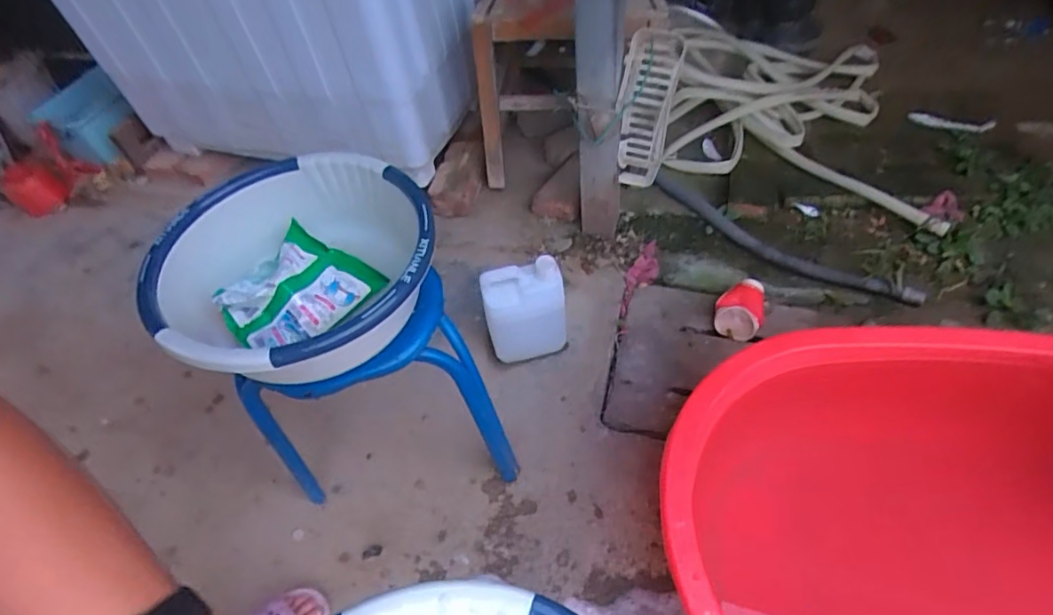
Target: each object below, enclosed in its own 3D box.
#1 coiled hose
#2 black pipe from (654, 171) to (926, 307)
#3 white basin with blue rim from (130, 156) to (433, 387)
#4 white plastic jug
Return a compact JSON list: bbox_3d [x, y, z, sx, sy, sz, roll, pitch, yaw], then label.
[{"bbox_3d":[0.669,-0.511,1.486,0.588,0.156,0.777,5,54,9],"label":"coiled hose"},{"bbox_3d":[0.569,-0.162,1.324,0.638,0.066,0.124,29,61,25],"label":"black pipe"},{"bbox_3d":[-0.279,-0.040,0.740,0.310,0.136,0.333,-4,51,5],"label":"white basin with blue rim"},{"bbox_3d":[-0.001,0.021,1.145,0.154,0.242,0.084,-12,53,-3],"label":"white plastic jug"}]

